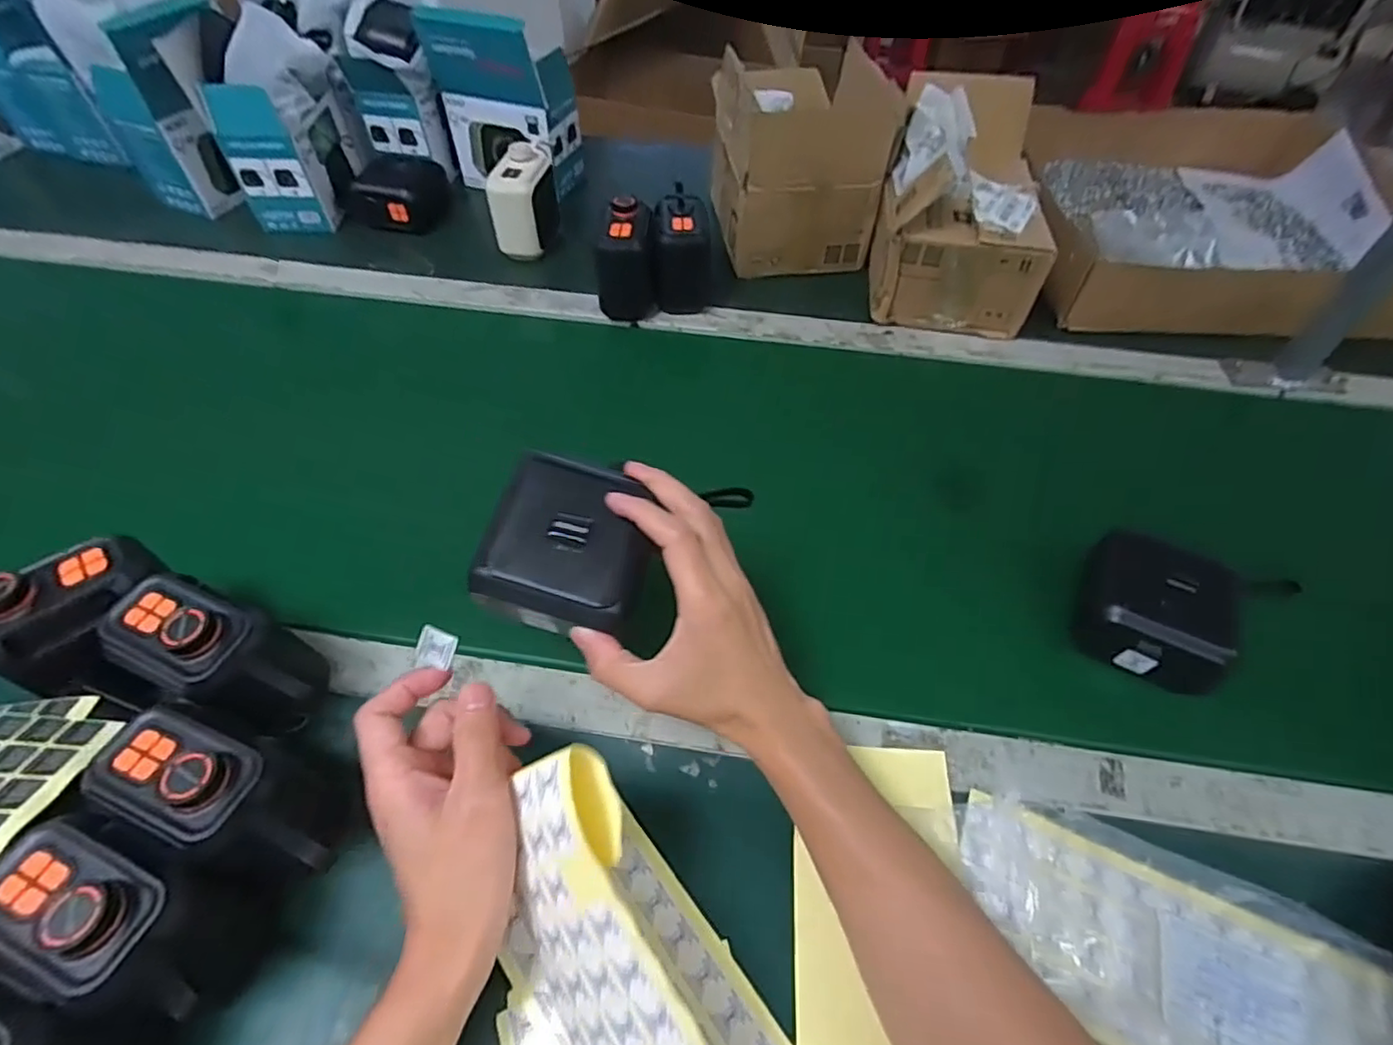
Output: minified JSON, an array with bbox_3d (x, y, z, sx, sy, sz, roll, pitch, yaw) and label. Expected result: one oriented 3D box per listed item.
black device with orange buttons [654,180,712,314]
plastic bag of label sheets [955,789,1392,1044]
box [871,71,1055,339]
[{"bbox_3d":[-0.017,-0.283,0.678,0.054,0.100,0.099,-4,53,-3],"label":"black device with orange buttons"},{"bbox_3d":[0.249,0.226,0.331,0.217,0.023,0.109,22,56,15],"label":"plastic bag of label sheets"},{"bbox_3d":[0.277,-0.339,0.671,0.150,0.158,0.214,7,53,4],"label":"box"}]

